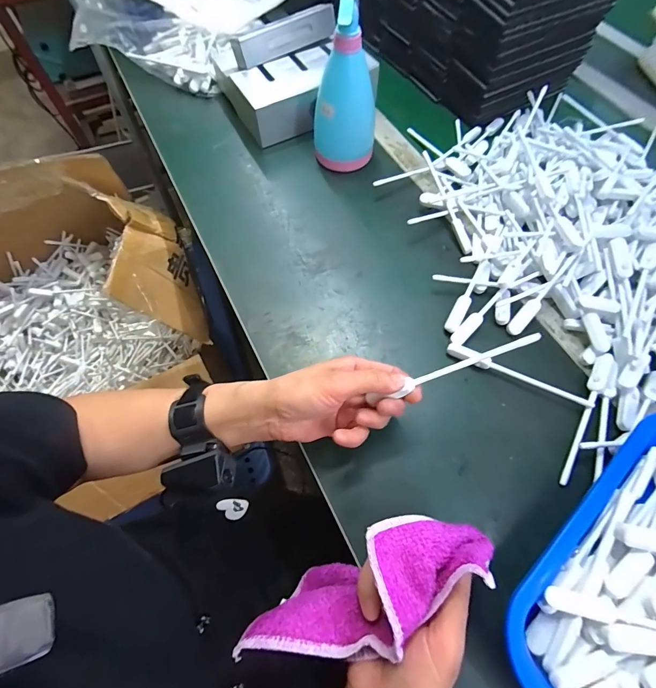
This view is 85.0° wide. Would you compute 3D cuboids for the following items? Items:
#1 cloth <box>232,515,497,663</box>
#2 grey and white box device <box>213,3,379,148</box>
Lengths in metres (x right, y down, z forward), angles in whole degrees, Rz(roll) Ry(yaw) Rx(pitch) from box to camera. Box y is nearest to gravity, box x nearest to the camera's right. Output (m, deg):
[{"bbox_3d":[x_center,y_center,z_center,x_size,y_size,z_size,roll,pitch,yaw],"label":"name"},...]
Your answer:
[{"bbox_3d":[0.027,0.181,0.263,0.181,0.070,0.068,-32,66,11],"label":"cloth"},{"bbox_3d":[-0.051,-0.391,0.531,0.196,0.091,0.134,-28,68,-13],"label":"grey and white box device"}]

